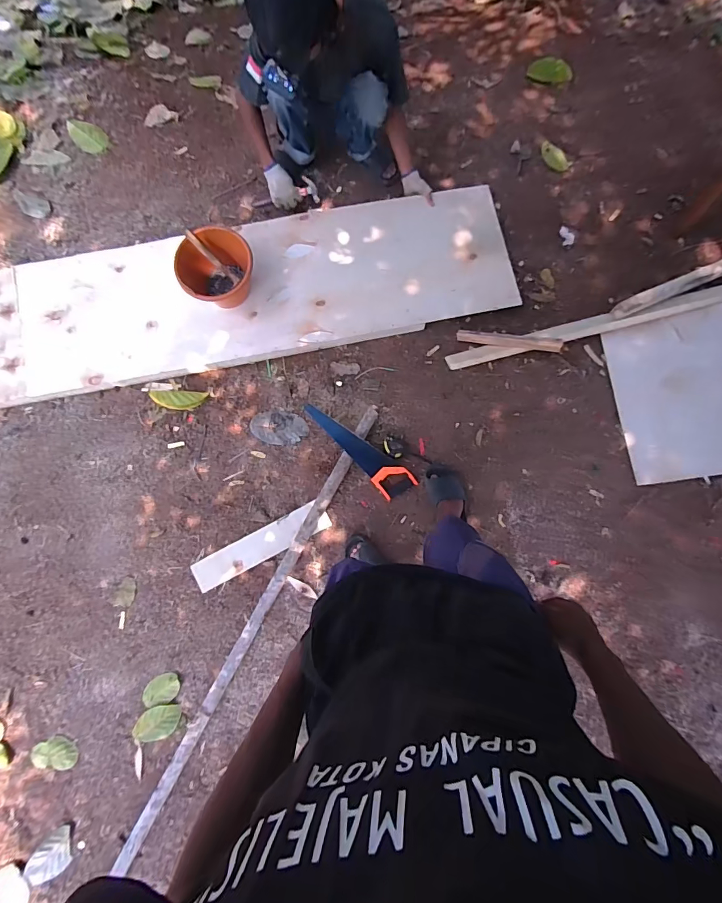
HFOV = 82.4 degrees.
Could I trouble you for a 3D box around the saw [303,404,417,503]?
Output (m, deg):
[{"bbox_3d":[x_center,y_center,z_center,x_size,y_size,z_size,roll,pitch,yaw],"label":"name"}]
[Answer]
[{"bbox_3d":[-0.014,-0.012,1.425,0.449,0.025,0.110,42,83,5],"label":"saw"}]

